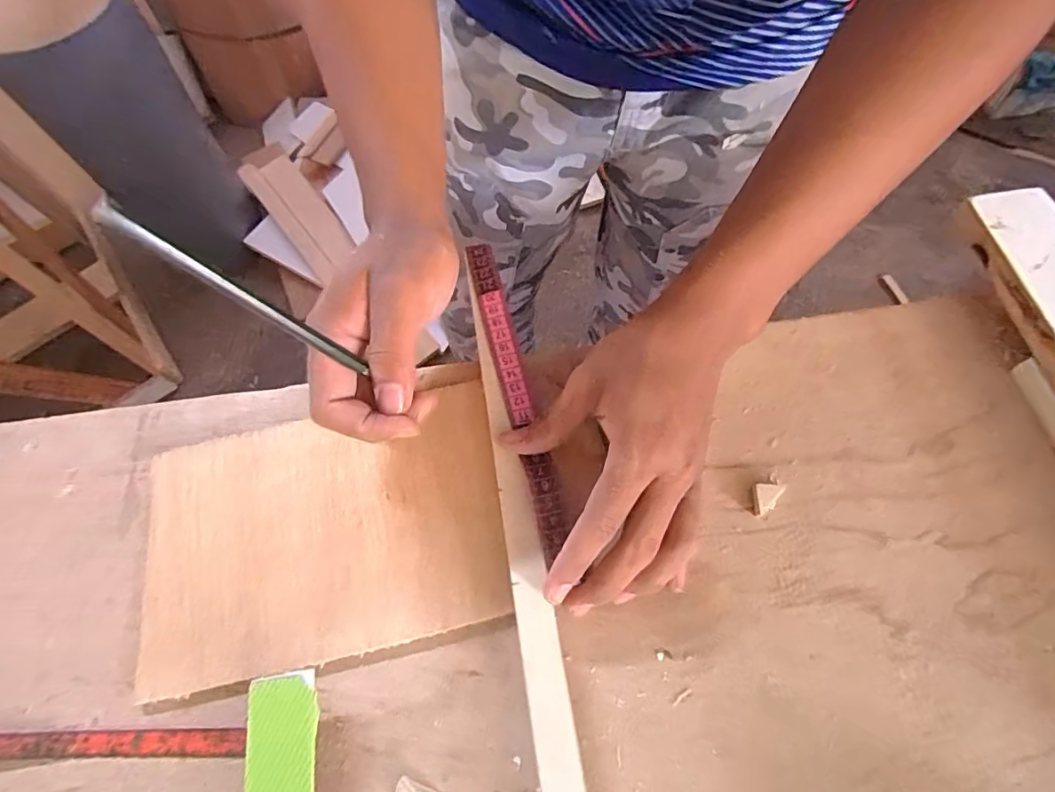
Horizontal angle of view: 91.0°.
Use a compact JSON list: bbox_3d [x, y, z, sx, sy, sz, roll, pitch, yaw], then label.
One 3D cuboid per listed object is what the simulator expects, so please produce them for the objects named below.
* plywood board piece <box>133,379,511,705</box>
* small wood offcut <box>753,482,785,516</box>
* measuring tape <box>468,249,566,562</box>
[{"bbox_3d":[-0.121,0.079,0.311,0.207,0.008,0.142,-12,66,-3],"label":"plywood board piece"},{"bbox_3d":[0.144,0.061,0.308,0.017,0.006,0.021,10,67,7],"label":"small wood offcut"},{"bbox_3d":[-0.009,-0.010,0.330,0.017,0.009,0.219,-13,64,-4],"label":"measuring tape"}]

